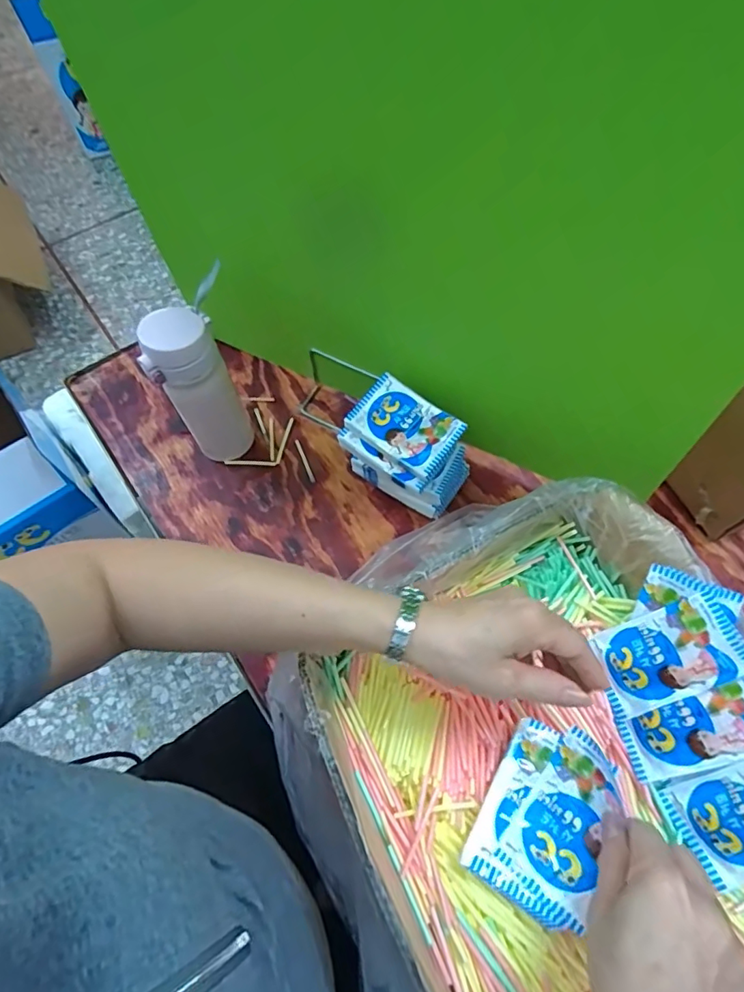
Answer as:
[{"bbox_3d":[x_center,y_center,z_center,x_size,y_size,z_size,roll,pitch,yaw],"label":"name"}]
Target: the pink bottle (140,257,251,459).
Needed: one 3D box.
[{"bbox_3d":[-0.178,-0.120,0.576,0.079,0.192,0.079,-9,63,-3],"label":"pink bottle"}]

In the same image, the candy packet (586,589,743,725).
[{"bbox_3d":[0.218,0.121,0.398,0.101,0.016,0.063,-37,63,29],"label":"candy packet"}]

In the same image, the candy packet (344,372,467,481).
[{"bbox_3d":[0.035,-0.072,0.540,0.101,0.029,0.070,36,69,18],"label":"candy packet"}]

